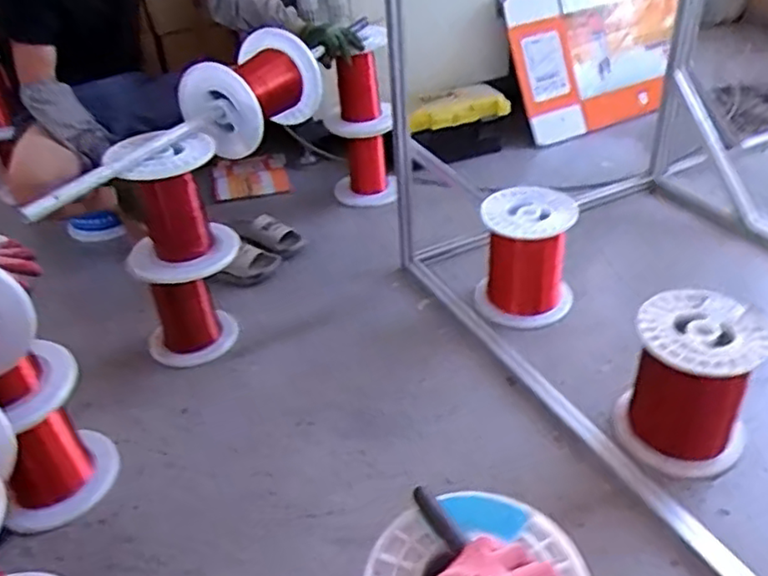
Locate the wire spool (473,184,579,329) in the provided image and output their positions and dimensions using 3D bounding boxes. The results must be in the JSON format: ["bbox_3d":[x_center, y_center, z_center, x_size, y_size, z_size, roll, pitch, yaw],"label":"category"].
[{"bbox_3d":[0.313,-0.067,1.467,0.207,0.240,0.203,2,38,10],"label":"wire spool"}]

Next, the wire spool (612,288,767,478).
[{"bbox_3d":[0.516,0.167,1.119,0.199,0.248,0.217,-3,36,2],"label":"wire spool"}]

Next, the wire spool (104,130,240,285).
[{"bbox_3d":[-0.430,-0.164,1.321,0.211,0.247,0.212,-4,38,3],"label":"wire spool"}]

